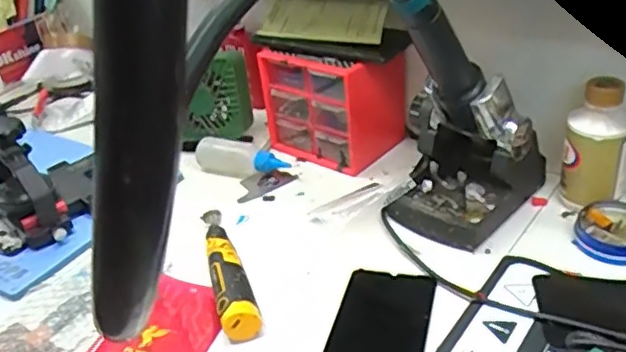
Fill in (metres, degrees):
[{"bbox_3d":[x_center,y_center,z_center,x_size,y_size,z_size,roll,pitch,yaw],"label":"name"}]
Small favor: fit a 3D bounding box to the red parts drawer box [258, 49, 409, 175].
[{"bbox_3d":[0.023,-0.086,0.685,0.101,0.116,0.126,-30,39,-31],"label":"red parts drawer box"}]

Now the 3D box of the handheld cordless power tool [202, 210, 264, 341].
[{"bbox_3d":[-0.079,0.074,0.541,0.029,0.029,0.168,-15,33,-12],"label":"handheld cordless power tool"}]

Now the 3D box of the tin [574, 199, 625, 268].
[{"bbox_3d":[0.257,0.047,0.527,0.061,0.020,0.061,-5,33,3],"label":"tin"}]

